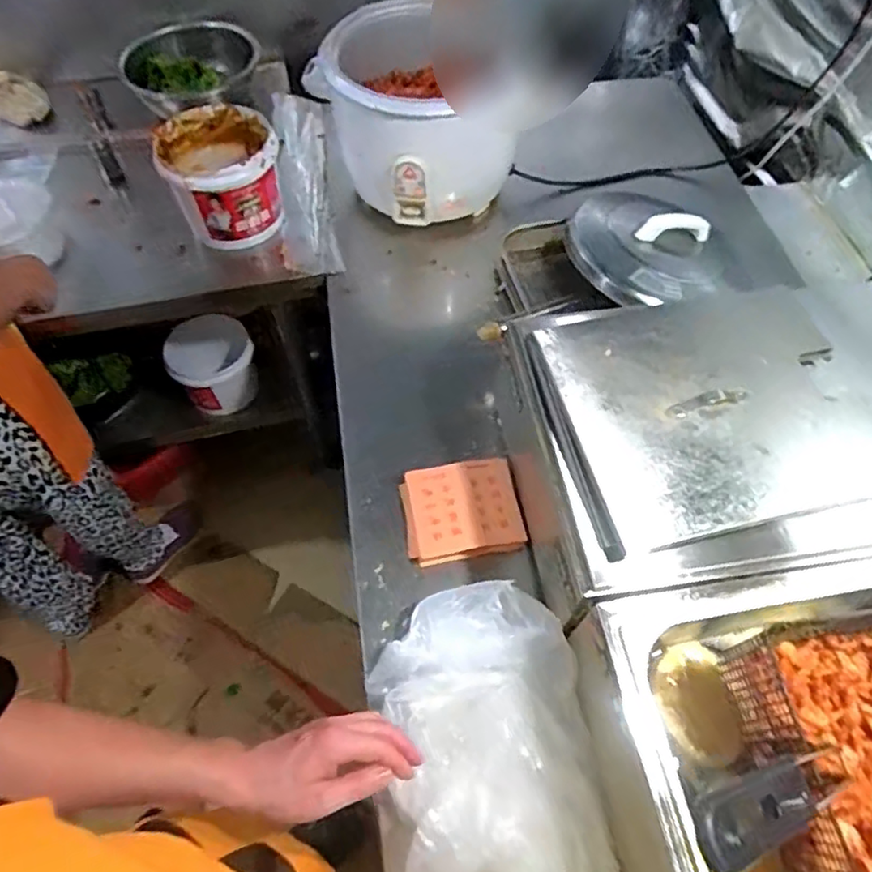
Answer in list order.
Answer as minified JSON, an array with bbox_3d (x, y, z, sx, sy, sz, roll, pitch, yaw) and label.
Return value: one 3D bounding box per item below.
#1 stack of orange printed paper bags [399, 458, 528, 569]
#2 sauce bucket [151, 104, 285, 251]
[{"bbox_3d":[0.032,0.096,0.826,0.151,0.034,0.126,-9,59,-6],"label":"stack of orange printed paper bags"},{"bbox_3d":[-0.322,-0.401,0.949,0.158,0.154,0.154,-11,59,-8],"label":"sauce bucket"}]

